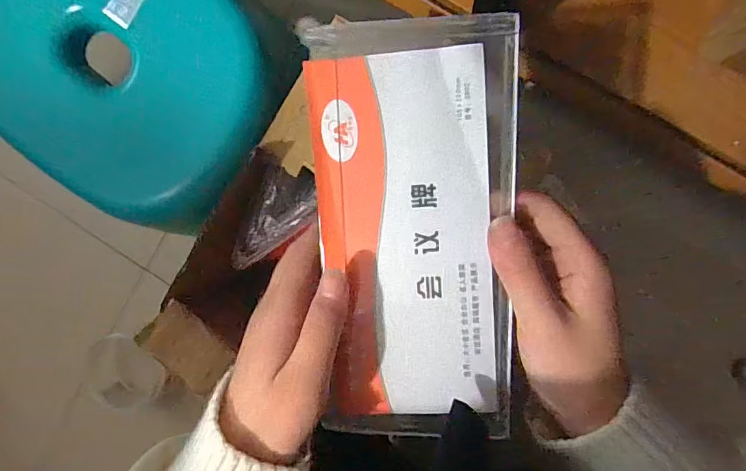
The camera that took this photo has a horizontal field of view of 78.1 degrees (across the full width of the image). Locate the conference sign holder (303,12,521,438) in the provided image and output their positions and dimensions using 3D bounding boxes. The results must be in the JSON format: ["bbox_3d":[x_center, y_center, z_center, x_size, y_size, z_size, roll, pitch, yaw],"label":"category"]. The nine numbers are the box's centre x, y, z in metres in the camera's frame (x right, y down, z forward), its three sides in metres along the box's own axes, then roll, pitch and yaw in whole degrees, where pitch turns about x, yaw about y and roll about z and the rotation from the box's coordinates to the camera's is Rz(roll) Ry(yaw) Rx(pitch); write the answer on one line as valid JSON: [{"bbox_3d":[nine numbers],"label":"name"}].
[{"bbox_3d":[0.022,0.004,0.236,0.098,0.006,0.212,-2,100,7],"label":"conference sign holder"}]

